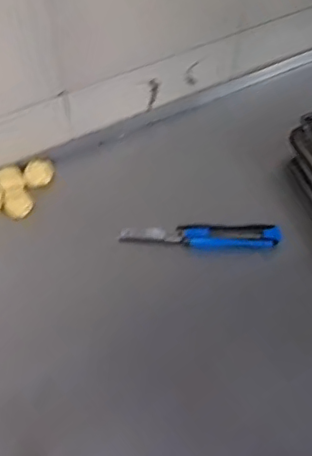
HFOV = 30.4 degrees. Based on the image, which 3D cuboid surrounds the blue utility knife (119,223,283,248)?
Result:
[{"bbox_3d":[0.065,0.010,0.843,0.229,0.018,0.033,1,58,0],"label":"blue utility knife"}]

